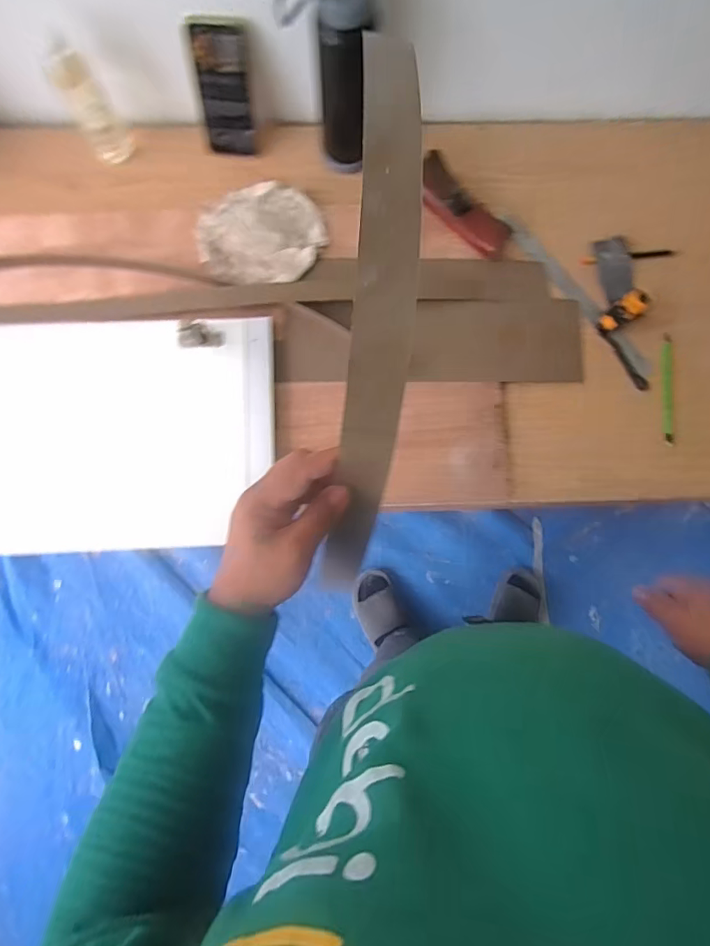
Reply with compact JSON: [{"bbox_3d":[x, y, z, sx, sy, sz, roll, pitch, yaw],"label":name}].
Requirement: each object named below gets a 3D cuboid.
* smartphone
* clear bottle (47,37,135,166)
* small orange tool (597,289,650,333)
[{"bbox_3d":[-0.183,-0.544,0.726,0.075,0.168,0.017,4,63,-2],"label":"smartphone"},{"bbox_3d":[-0.370,-0.516,0.714,0.057,0.164,0.046,-26,84,-4],"label":"clear bottle"},{"bbox_3d":[0.395,-0.237,0.747,0.057,0.054,0.040,-41,85,-5],"label":"small orange tool"}]

